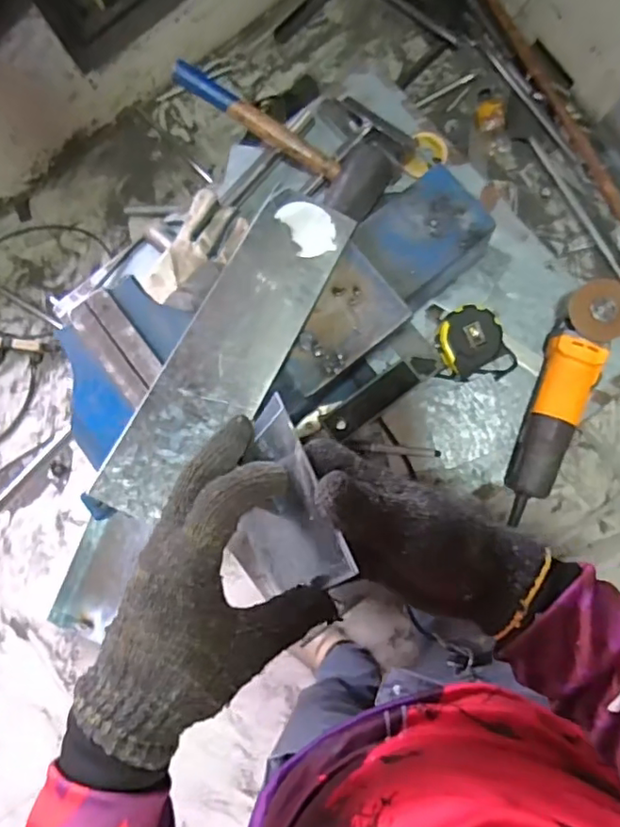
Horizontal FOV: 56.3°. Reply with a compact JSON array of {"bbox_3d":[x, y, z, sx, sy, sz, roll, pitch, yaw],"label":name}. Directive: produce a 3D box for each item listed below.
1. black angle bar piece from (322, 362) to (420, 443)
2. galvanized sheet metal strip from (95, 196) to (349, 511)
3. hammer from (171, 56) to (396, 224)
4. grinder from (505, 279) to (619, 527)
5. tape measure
[{"bbox_3d":[0.084,-0.015,0.787,0.136,0.025,0.042,-37,81,0],"label":"black angle bar piece"},{"bbox_3d":[-0.071,-0.071,0.581,0.094,0.011,0.380,27,72,0],"label":"galvanized sheet metal strip"},{"bbox_3d":[-0.037,-0.378,0.784,0.308,0.061,0.127,26,86,-7],"label":"hammer"},{"bbox_3d":[0.323,-0.023,0.742,0.072,0.074,0.293,20,98,7],"label":"grinder"},{"bbox_3d":[0.223,-0.092,0.770,0.102,0.051,0.089,-4,82,4],"label":"tape measure"}]

